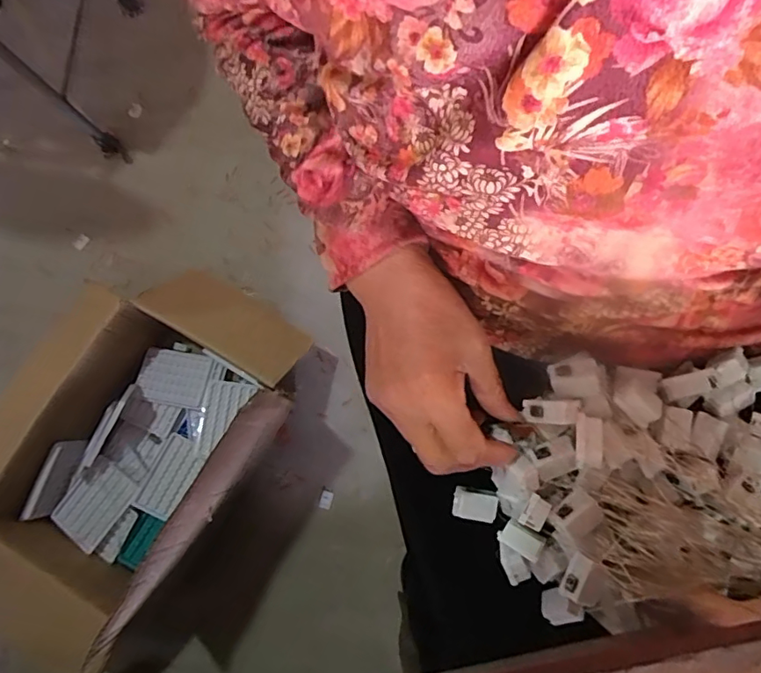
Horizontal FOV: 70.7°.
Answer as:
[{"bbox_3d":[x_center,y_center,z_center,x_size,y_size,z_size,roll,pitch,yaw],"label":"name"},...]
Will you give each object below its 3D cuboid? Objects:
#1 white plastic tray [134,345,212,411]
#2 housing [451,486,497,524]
[{"bbox_3d":[-0.352,0.068,0.910,0.120,0.017,0.093,9,79,0],"label":"white plastic tray"},{"bbox_3d":[0.062,0.110,0.352,0.027,0.009,0.020,9,80,4],"label":"housing"}]

